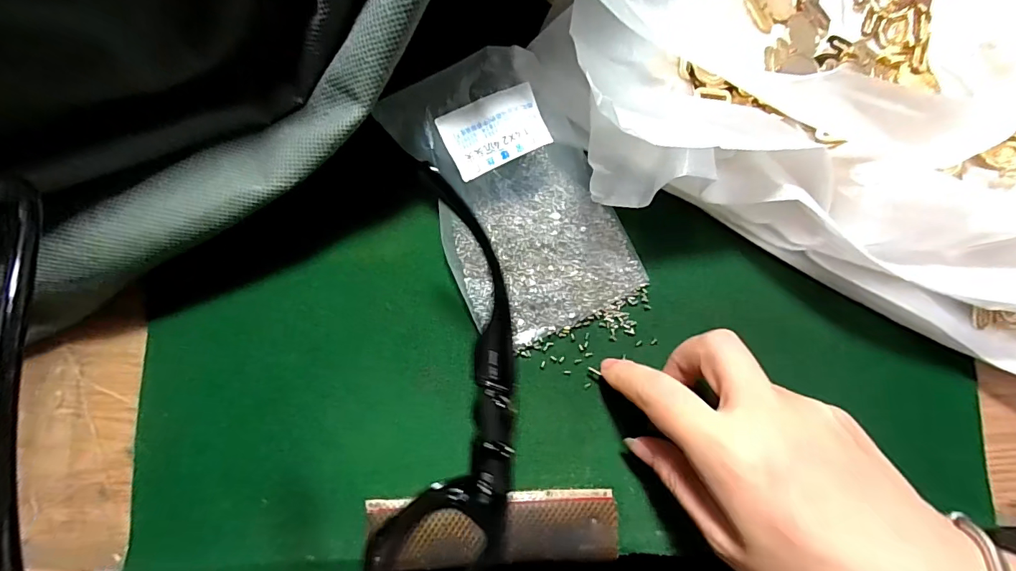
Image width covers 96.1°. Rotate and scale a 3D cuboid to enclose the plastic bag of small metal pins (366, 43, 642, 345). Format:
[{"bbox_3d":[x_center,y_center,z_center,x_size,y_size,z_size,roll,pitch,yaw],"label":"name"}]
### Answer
[{"bbox_3d":[0.006,-0.041,0.219,0.086,0.035,0.129,-26,87,-7],"label":"plastic bag of small metal pins"}]

